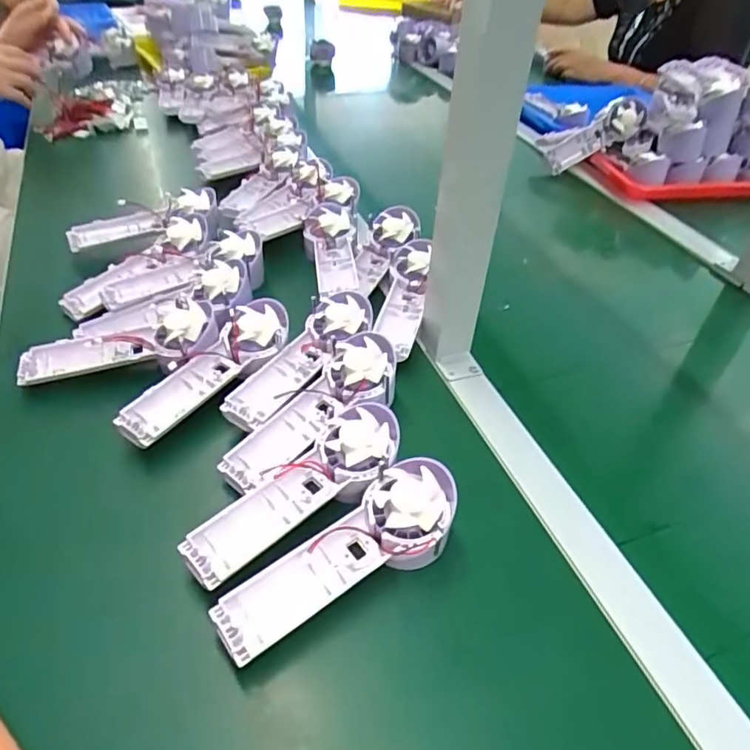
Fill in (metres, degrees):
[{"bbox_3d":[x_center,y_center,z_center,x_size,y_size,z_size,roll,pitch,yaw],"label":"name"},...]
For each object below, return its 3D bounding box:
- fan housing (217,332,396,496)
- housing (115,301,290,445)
[{"bbox_3d":[-0.053,0.031,0.477,0.175,0.042,0.069,-41,57,-20],"label":"fan housing"},{"bbox_3d":[-0.148,-0.005,0.499,0.052,0.027,0.175,33,63,28],"label":"housing"}]

